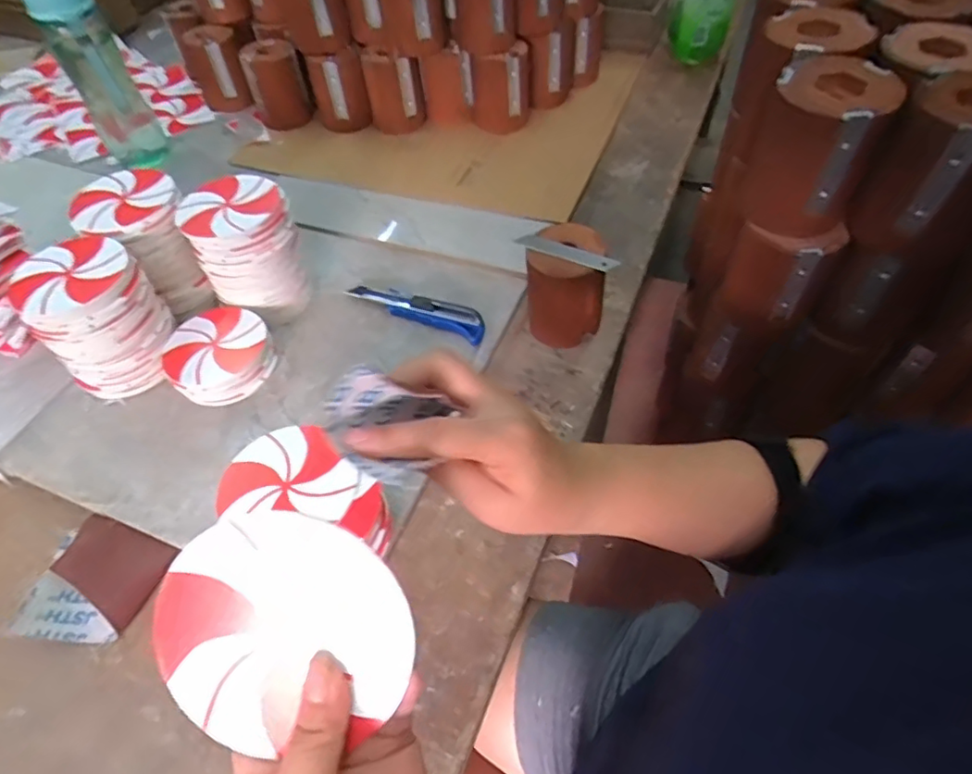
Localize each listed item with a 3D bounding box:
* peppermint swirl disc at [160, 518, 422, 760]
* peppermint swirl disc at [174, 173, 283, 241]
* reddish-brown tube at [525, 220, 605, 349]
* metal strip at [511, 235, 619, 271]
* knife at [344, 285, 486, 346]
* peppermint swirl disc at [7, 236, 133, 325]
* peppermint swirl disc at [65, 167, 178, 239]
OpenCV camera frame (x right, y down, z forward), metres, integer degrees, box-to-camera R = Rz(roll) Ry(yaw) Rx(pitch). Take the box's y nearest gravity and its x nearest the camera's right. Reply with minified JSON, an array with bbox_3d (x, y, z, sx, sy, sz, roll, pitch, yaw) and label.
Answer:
[{"bbox_3d":[-0.080,0.095,0.226,0.099,0.004,0.091,0,96,1],"label":"peppermint swirl disc"},{"bbox_3d":[-0.255,-0.180,0.569,0.095,0.007,0.096,-2,54,2],"label":"peppermint swirl disc"},{"bbox_3d":[0.080,-0.101,0.580,0.079,0.094,0.076,0,54,3],"label":"reddish-brown tube"},{"bbox_3d":[0.075,-0.128,0.550,0.102,0.010,0.018,25,59,20],"label":"metal strip"},{"bbox_3d":[-0.074,-0.087,0.627,0.166,0.018,0.041,22,59,18],"label":"knife"},{"bbox_3d":[-0.372,-0.099,0.518,0.092,0.012,0.098,2,55,-3],"label":"peppermint swirl disc"},{"bbox_3d":[-0.369,-0.188,0.583,0.104,0.010,0.100,-2,54,2],"label":"peppermint swirl disc"}]

